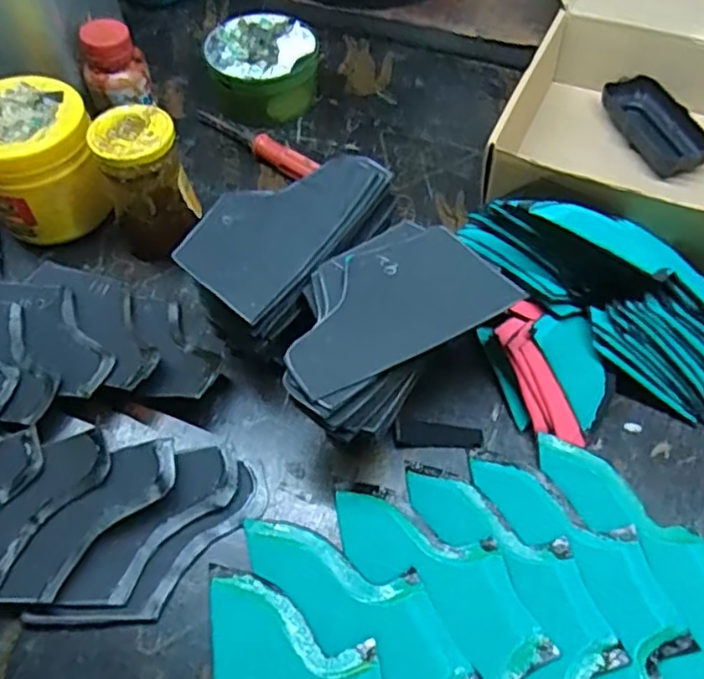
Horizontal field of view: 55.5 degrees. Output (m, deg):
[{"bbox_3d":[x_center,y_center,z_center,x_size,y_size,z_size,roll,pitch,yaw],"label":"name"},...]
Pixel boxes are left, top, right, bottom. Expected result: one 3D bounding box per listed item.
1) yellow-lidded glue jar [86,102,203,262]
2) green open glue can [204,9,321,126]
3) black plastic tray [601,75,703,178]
[{"bbox_3d":[-0.153,-0.114,0.502,0.060,0.107,0.055,-1,56,1],"label":"yellow-lidded glue jar"},{"bbox_3d":[-0.082,-0.256,0.629,0.100,0.052,0.106,-1,56,1],"label":"green open glue can"},{"bbox_3d":[0.269,-0.190,0.592,0.057,0.021,0.112,-19,58,-11],"label":"black plastic tray"}]

